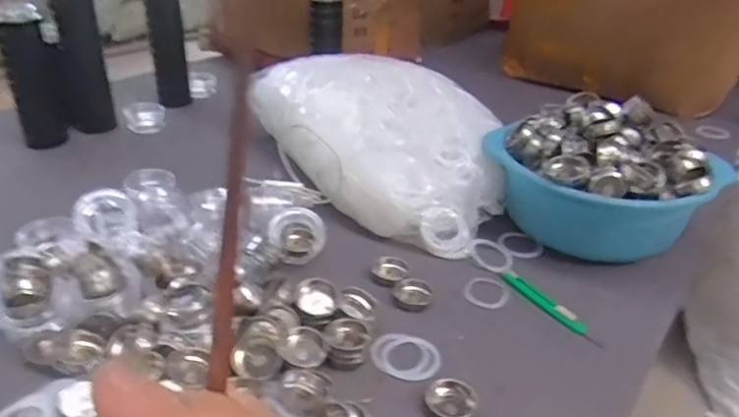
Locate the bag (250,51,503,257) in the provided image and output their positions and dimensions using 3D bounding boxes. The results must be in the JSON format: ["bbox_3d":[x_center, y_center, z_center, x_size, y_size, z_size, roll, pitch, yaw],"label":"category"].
[{"bbox_3d":[0.004,-0.120,0.866,0.241,0.165,0.468,-22,38,-36],"label":"bag"}]

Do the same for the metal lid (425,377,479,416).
[{"bbox_3d":[0.077,0.180,0.521,0.046,0.014,0.040,10,46,15],"label":"metal lid"}]

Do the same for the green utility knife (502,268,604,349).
[{"bbox_3d":[0.210,0.111,0.649,0.019,0.012,0.137,-17,35,-31],"label":"green utility knife"}]

